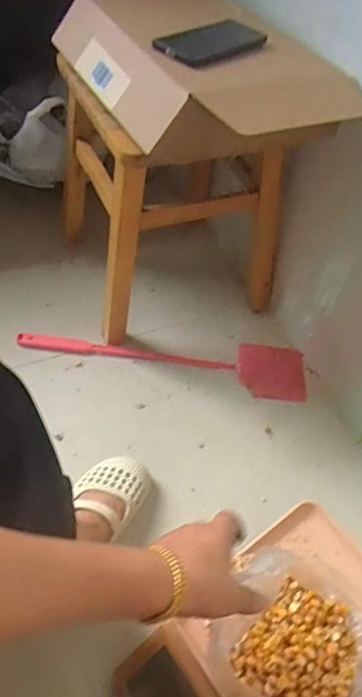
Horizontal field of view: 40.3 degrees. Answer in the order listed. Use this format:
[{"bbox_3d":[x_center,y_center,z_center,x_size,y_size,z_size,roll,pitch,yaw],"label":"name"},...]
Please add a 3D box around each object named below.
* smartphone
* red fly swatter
[{"bbox_3d":[0.043,-0.418,0.671,0.075,0.016,0.154,38,56,23],"label":"smartphone"},{"bbox_3d":[-0.026,0.007,0.936,0.531,0.028,0.122,10,50,2],"label":"red fly swatter"}]

